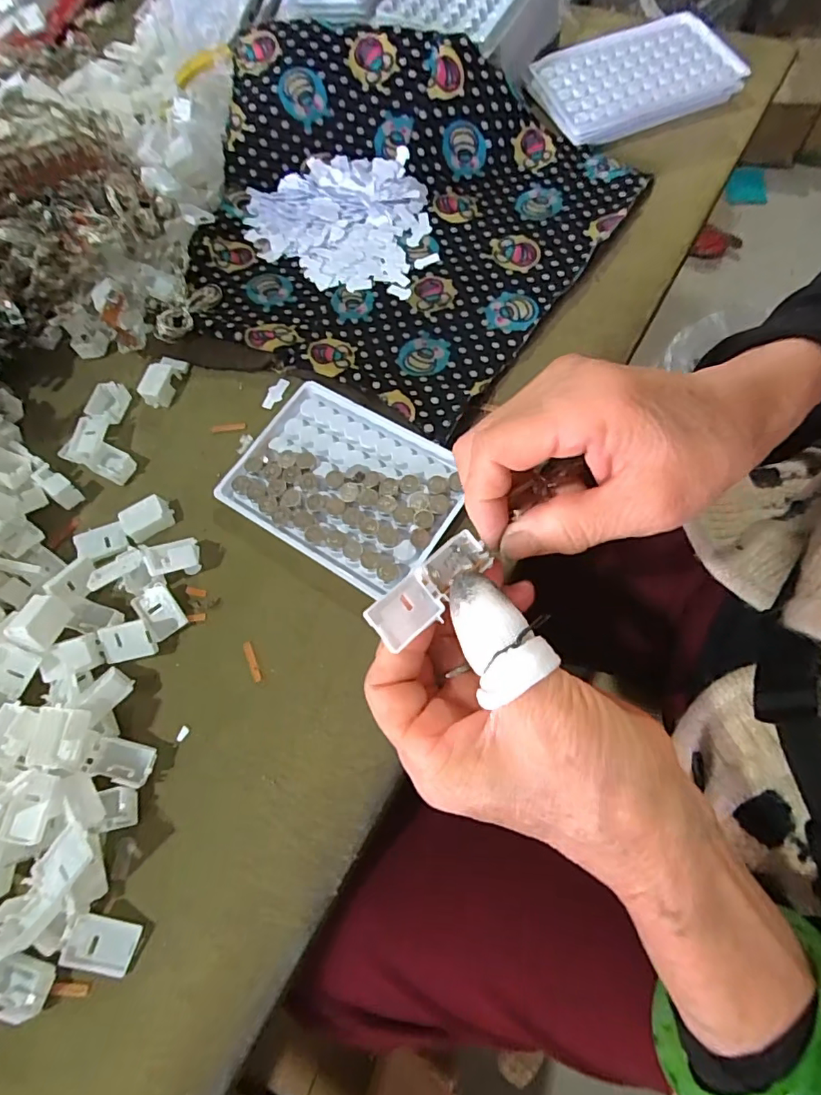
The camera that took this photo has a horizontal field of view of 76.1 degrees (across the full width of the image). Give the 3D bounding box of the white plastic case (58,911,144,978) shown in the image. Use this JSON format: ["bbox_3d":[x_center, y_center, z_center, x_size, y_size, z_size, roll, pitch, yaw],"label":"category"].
[{"bbox_3d":[-0.133,0.171,0.225,0.029,0.004,0.020,22,72,-10],"label":"white plastic case"}]

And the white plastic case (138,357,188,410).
[{"bbox_3d":[-0.162,-0.110,0.342,0.018,0.010,0.035,16,71,12],"label":"white plastic case"}]

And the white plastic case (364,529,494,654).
[{"bbox_3d":[0.008,0.016,0.203,0.019,0.011,0.055,43,64,13],"label":"white plastic case"}]

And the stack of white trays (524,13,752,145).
[{"bbox_3d":[0.165,-0.350,0.389,0.127,0.027,0.087,-17,67,-1],"label":"stack of white trays"}]

